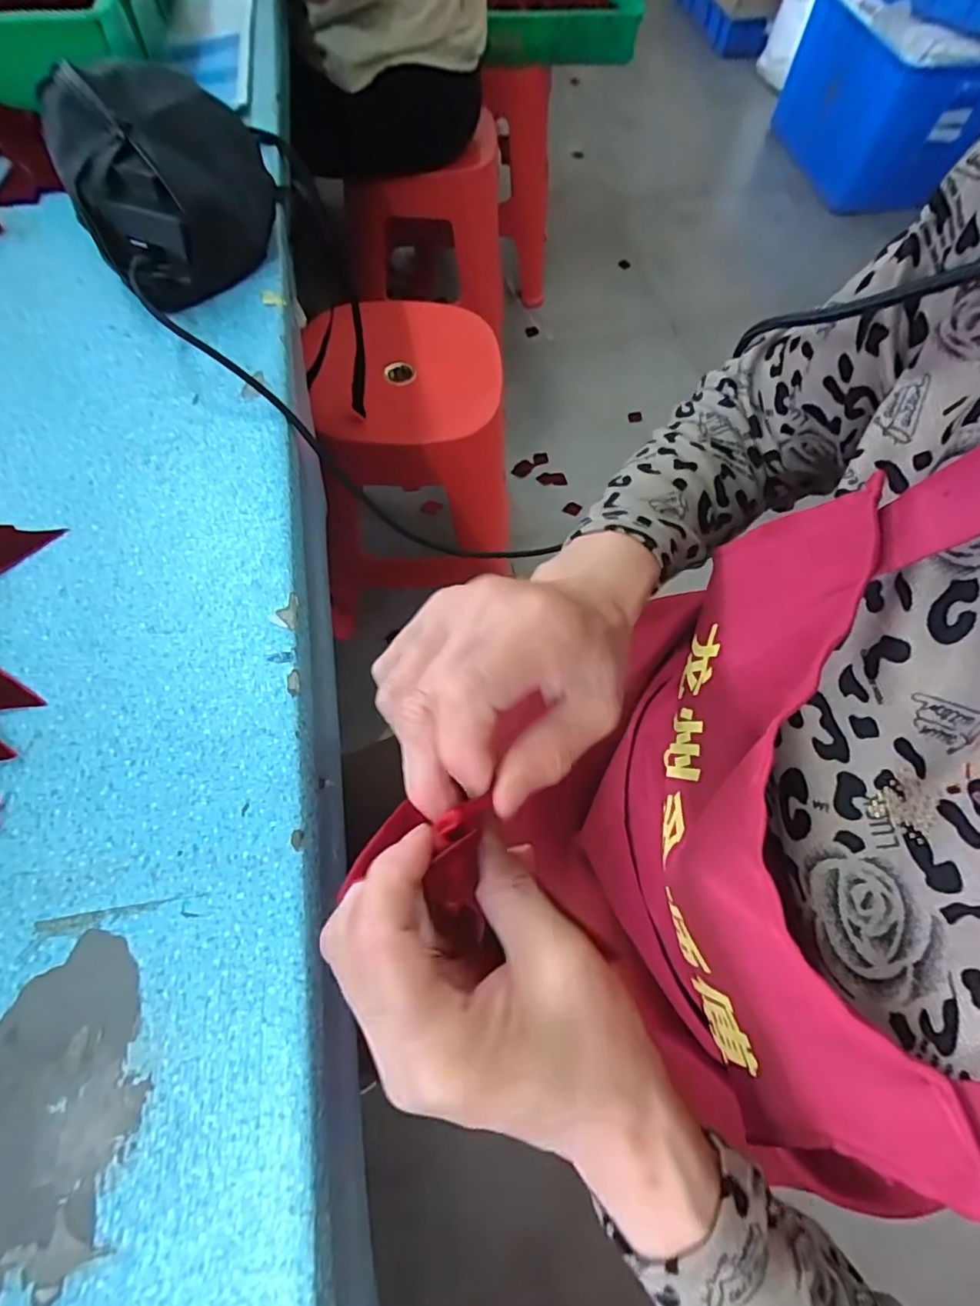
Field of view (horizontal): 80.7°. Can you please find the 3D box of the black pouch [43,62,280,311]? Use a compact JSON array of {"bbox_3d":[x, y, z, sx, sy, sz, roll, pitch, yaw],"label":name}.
[{"bbox_3d":[-0.250,-0.373,0.453,0.151,0.087,0.205,-24,68,-13],"label":"black pouch"}]

